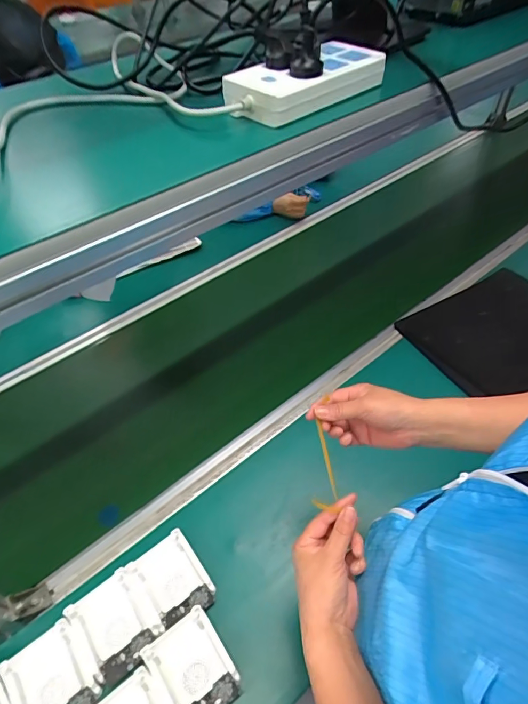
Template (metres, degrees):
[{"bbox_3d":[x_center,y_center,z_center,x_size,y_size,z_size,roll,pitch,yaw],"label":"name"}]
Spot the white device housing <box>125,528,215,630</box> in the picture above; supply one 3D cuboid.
[{"bbox_3d":[-0.132,0.328,0.603,0.085,0.019,0.108,-32,55,-23],"label":"white device housing"}]

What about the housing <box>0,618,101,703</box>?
[{"bbox_3d":[-0.267,0.415,0.519,0.088,0.024,0.107,-32,55,-23],"label":"housing"}]

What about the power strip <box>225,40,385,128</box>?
[{"bbox_3d":[0.049,-0.312,0.478,0.194,0.034,0.090,-34,56,-24],"label":"power strip"}]

